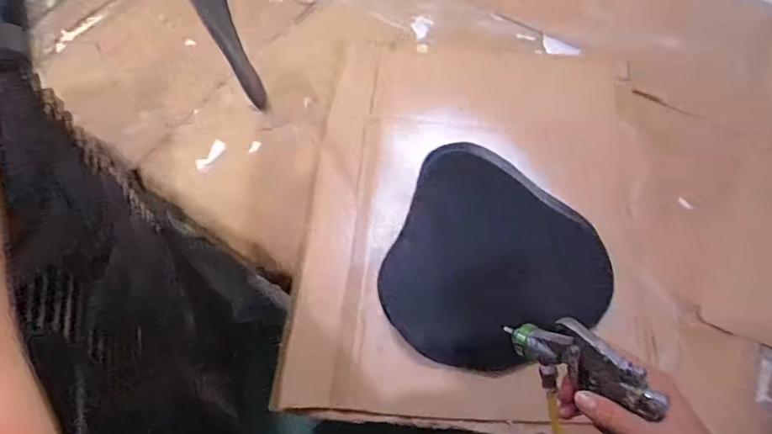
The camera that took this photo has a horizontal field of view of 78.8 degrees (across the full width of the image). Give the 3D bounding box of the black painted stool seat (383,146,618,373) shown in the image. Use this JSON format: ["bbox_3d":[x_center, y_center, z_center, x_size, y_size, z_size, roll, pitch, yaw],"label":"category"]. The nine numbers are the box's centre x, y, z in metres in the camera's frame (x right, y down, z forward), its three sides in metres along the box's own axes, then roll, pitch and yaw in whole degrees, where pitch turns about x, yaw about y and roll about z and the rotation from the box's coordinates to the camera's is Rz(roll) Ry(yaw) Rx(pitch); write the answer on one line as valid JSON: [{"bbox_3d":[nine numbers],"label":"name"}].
[{"bbox_3d":[0.185,0.067,0.759,0.340,0.054,0.361,20,74,9],"label":"black painted stool seat"}]

